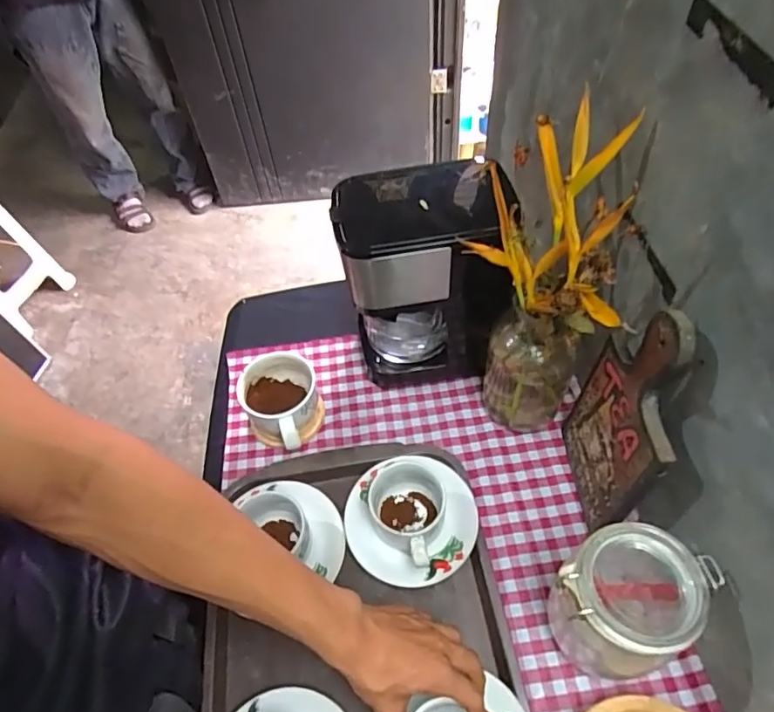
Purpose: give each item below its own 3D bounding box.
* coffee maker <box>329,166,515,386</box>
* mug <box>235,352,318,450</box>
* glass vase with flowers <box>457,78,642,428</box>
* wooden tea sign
[{"bbox_3d":[0.041,-0.104,0.682,0.179,0.261,0.163,-9,53,-1],"label":"coffee maker"},{"bbox_3d":[-0.129,0.062,0.688,0.099,0.074,0.127,-29,56,-16],"label":"mug"},{"bbox_3d":[0.164,-0.072,0.591,0.112,0.341,0.274,10,54,12],"label":"glass vase with flowers"},{"bbox_3d":[0.227,0.060,0.524,0.030,0.273,0.136,-4,53,2],"label":"wooden tea sign"}]

